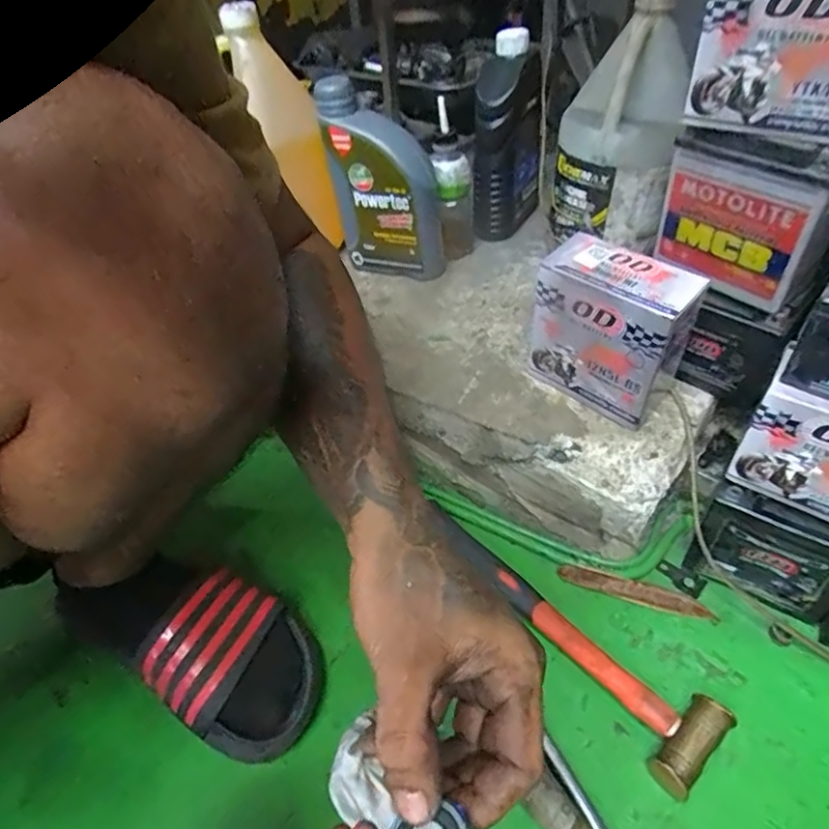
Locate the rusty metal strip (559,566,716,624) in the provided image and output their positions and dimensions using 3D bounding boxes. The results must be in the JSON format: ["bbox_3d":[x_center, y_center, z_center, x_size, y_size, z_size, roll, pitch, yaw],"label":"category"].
[{"bbox_3d":[0.205,0.164,0.529,0.137,0.012,0.017,13,48,15],"label":"rusty metal strip"}]

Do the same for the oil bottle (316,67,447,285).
[{"bbox_3d":[-0.036,-0.271,0.684,0.142,0.216,0.056,15,48,19],"label":"oil bottle"}]

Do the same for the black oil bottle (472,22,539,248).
[{"bbox_3d":[0.120,-0.350,0.734,0.086,0.238,0.069,2,25,5],"label":"black oil bottle"}]

